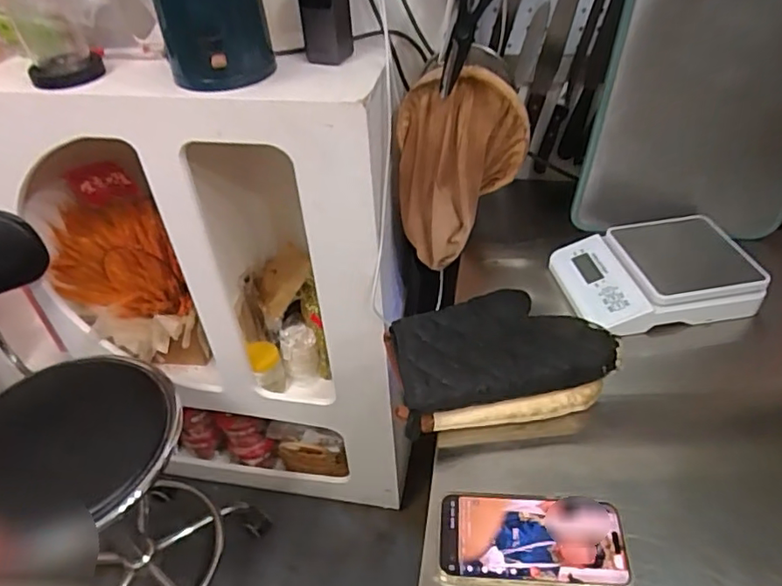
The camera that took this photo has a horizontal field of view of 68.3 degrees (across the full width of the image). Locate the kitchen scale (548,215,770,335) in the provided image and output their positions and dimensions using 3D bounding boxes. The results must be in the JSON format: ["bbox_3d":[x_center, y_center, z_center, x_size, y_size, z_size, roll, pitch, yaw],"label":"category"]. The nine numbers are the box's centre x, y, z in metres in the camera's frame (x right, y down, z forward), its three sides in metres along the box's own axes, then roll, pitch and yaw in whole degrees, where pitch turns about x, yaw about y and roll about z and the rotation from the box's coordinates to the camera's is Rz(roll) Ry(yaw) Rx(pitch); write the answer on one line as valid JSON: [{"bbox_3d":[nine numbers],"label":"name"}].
[{"bbox_3d":[0.338,-0.026,0.737,0.231,0.054,0.158,-9,41,-5],"label":"kitchen scale"}]

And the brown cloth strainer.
[{"bbox_3d":[0.097,-0.181,0.818,0.160,0.236,0.143,-12,42,-9],"label":"brown cloth strainer"}]

